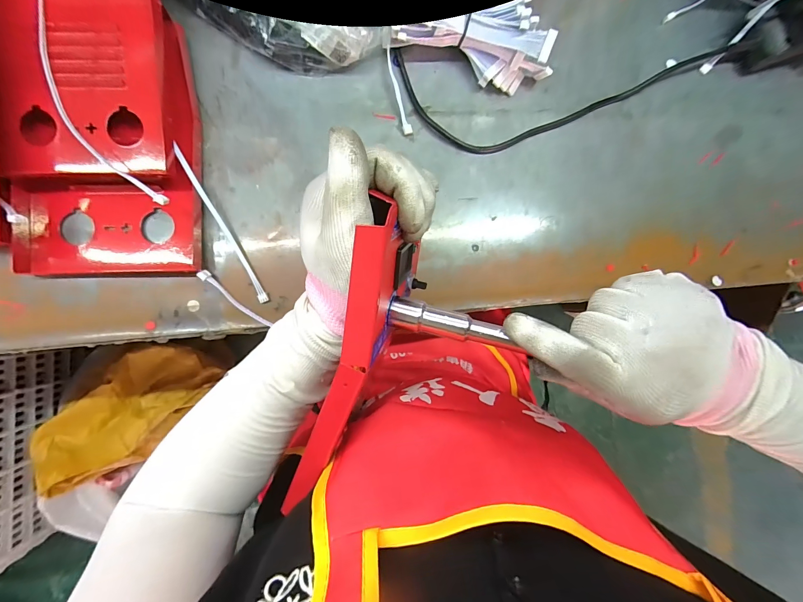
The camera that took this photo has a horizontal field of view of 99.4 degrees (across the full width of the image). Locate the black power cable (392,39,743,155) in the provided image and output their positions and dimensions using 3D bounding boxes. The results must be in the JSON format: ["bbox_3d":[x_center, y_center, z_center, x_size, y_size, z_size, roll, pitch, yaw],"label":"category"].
[{"bbox_3d":[0.185,-0.221,0.359,0.372,0.012,0.103,-8,90,-6],"label":"black power cable"}]

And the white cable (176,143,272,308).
[{"bbox_3d":[-0.166,-0.069,0.317,0.008,0.024,0.156,-27,92,-6],"label":"white cable"}]

